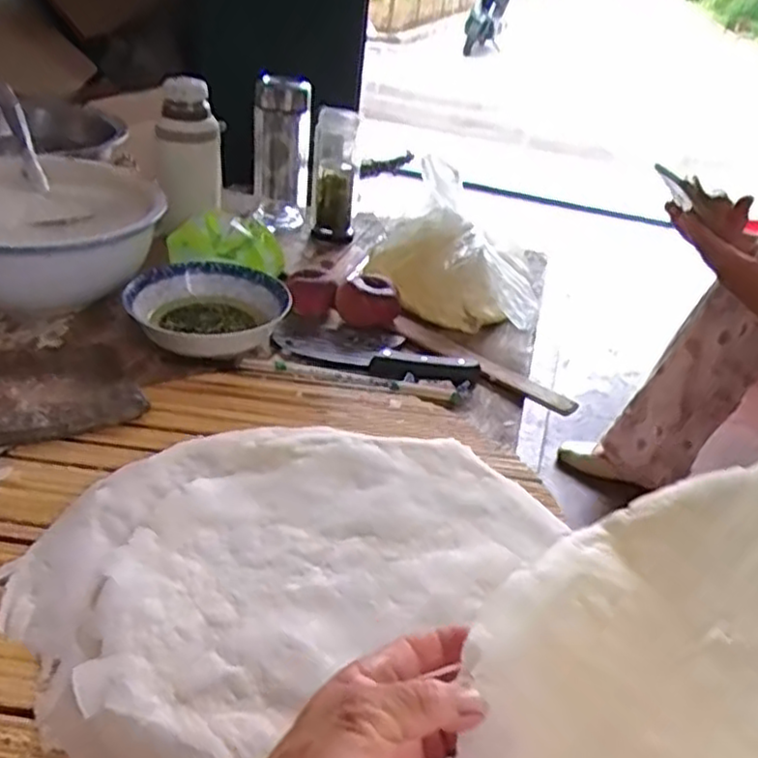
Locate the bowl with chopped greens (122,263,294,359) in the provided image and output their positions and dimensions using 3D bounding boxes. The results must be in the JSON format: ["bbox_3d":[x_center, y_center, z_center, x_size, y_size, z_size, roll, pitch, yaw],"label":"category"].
[{"bbox_3d":[-0.203,-0.084,0.857,0.172,0.053,0.171,5,33,-3],"label":"bowl with chopped greens"}]

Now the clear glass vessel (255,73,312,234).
[{"bbox_3d":[-0.152,-0.349,1.163,0.084,0.240,0.064,2,33,-9],"label":"clear glass vessel"}]

